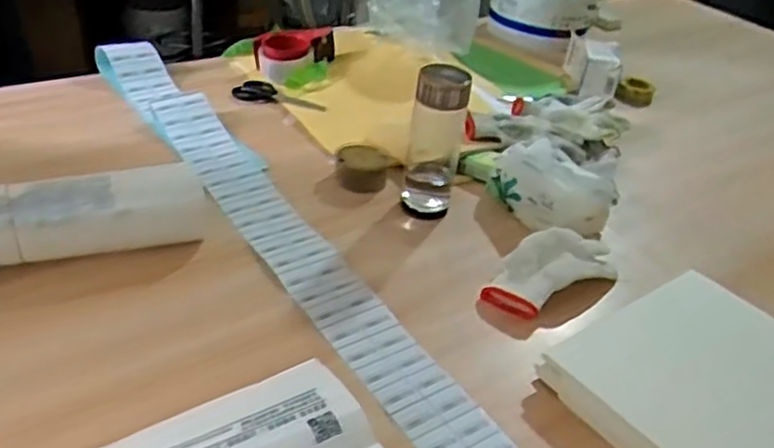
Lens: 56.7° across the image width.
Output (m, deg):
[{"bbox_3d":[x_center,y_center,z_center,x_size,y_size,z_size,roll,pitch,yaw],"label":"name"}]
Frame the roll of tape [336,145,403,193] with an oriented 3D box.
[{"bbox_3d":[-0.030,-0.075,0.992,0.086,0.042,0.093,6,35,-4],"label":"roll of tape"}]

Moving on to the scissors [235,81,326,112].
[{"bbox_3d":[-0.164,-0.200,1.129,0.157,0.010,0.055,16,36,11],"label":"scissors"}]

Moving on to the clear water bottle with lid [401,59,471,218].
[{"bbox_3d":[0.059,-0.098,0.889,0.069,0.181,0.056,8,35,0],"label":"clear water bottle with lid"}]

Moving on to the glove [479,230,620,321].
[{"bbox_3d":[0.190,0.048,0.824,0.183,0.047,0.079,-18,43,-33],"label":"glove"}]

